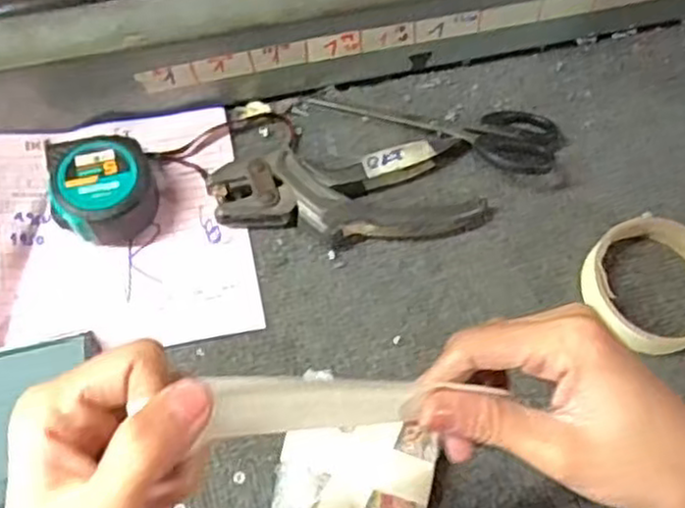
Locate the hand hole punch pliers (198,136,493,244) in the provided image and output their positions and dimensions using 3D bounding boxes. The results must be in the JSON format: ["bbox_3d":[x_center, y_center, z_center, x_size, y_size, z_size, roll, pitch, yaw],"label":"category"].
[{"bbox_3d":[0.004,-0.041,0.478,0.176,0.025,0.066,-5,67,-5],"label":"hand hole punch pliers"}]

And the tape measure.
[{"bbox_3d":[-0.151,-0.038,0.457,0.062,0.042,0.066,-8,68,-7],"label":"tape measure"}]

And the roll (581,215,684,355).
[{"bbox_3d":[0.202,0.019,0.465,0.092,0.025,0.085,1,67,-3],"label":"roll"}]

